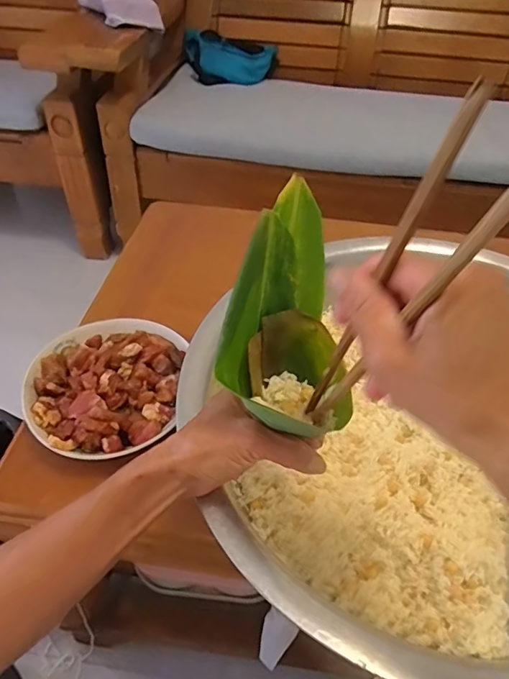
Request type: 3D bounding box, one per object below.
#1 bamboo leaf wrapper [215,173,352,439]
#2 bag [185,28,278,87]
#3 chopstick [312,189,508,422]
[{"bbox_3d":[0.024,-0.019,0.307,0.076,0.057,0.154,5,89,2],"label":"bamboo leaf wrapper"},{"bbox_3d":[-0.070,-0.836,1.431,0.273,0.089,0.134,-1,45,-4],"label":"bag"},{"bbox_3d":[0.062,0.000,0.229,0.009,0.194,0.006,-28,71,-27],"label":"chopstick"}]

